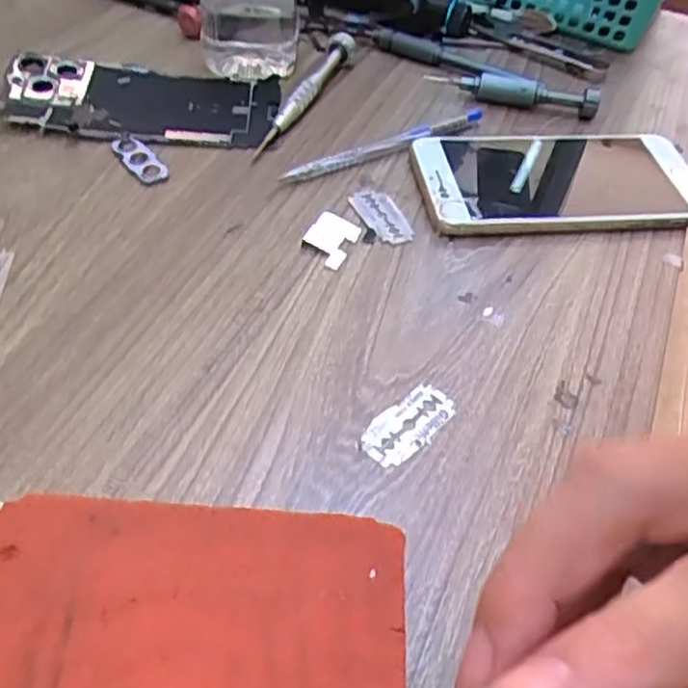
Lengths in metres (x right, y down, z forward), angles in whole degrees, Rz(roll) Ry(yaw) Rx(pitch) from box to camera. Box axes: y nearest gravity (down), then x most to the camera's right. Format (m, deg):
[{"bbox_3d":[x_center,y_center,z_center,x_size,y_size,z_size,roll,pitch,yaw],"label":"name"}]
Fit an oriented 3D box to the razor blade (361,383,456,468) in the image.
[{"bbox_3d":[0.025,0.030,0.270,0.020,0.004,0.040,38,55,25],"label":"razor blade"}]

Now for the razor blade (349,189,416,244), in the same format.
[{"bbox_3d":[0.020,-0.067,0.353,0.020,0.004,0.041,-18,53,-22],"label":"razor blade"}]

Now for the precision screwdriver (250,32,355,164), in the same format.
[{"bbox_3d":[-0.022,-0.153,0.420,0.017,0.016,0.138,17,48,9],"label":"precision screwdriver"}]

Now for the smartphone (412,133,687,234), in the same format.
[{"bbox_3d":[0.116,-0.089,0.381,0.150,0.013,0.081,-2,48,-8],"label":"smartphone"}]

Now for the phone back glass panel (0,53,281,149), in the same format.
[{"bbox_3d":[-0.117,-0.143,0.407,0.153,0.008,0.078,1,48,-5],"label":"phone back glass panel"}]

